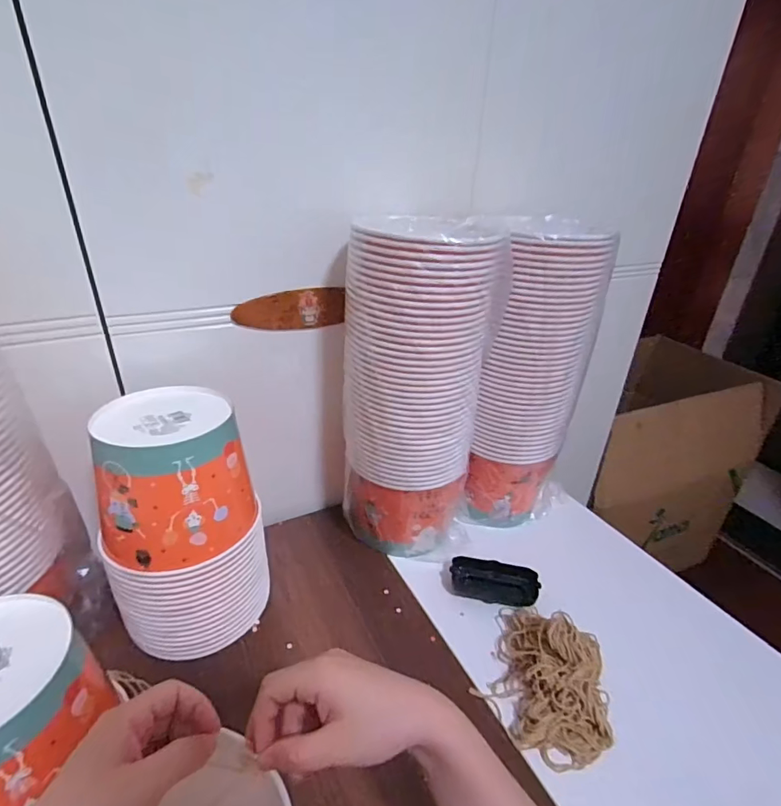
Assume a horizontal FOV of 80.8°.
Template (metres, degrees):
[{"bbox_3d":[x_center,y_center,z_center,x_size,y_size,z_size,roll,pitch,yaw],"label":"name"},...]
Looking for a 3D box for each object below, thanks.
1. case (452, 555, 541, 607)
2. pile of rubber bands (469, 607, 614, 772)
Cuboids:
[{"bbox_3d":[0.135,0.234,0.601,0.110,0.028,0.048,10,30,13],"label":"case"},{"bbox_3d":[0.167,0.274,0.478,0.123,0.072,0.141,15,31,21],"label":"pile of rubber bands"}]

